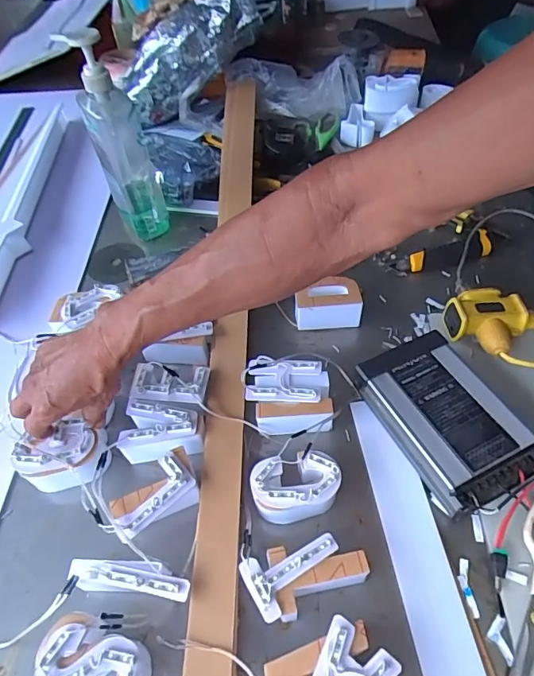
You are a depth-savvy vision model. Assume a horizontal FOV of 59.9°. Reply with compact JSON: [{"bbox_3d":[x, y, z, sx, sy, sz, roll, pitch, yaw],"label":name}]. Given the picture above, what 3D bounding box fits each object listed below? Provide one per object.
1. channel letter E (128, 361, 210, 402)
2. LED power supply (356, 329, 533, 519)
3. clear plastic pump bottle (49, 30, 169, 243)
[{"bbox_3d":[-0.111,0.052,0.525,0.083,0.027,0.046,3,51,8],"label":"channel letter E"},{"bbox_3d":[0.190,0.086,0.498,0.116,0.051,0.181,-23,53,-13],"label":"LED power supply"},{"bbox_3d":[-0.207,-0.274,0.648,0.068,0.263,0.087,-21,54,-12],"label":"clear plastic pump bottle"}]

